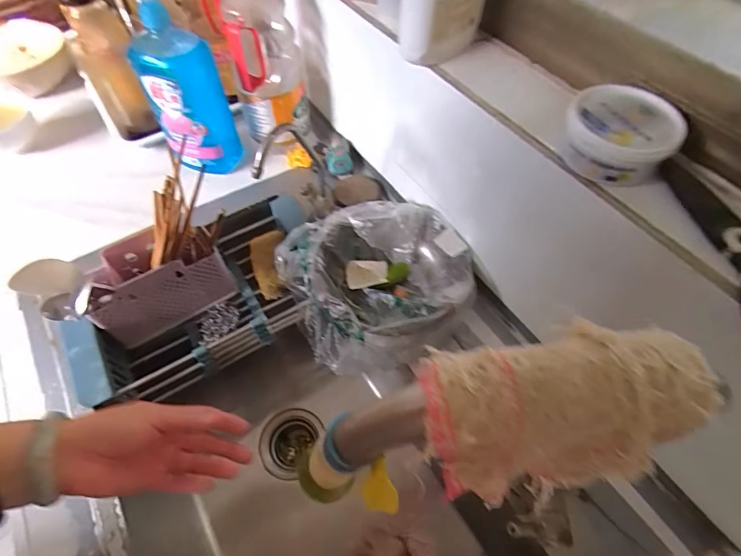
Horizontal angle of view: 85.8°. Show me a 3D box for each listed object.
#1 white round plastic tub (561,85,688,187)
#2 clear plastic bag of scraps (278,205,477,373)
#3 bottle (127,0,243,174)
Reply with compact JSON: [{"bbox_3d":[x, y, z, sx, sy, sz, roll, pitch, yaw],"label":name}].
[{"bbox_3d":[0.213,-0.121,0.342,0.080,0.042,0.075,2,59,-3],"label":"white round plastic tub"},{"bbox_3d":[-0.001,-0.011,0.577,0.227,0.116,0.197,-23,64,-16],"label":"clear plastic bag of scraps"},{"bbox_3d":[-0.284,-0.289,0.608,0.113,0.276,0.111,-19,62,-14],"label":"bottle"}]

